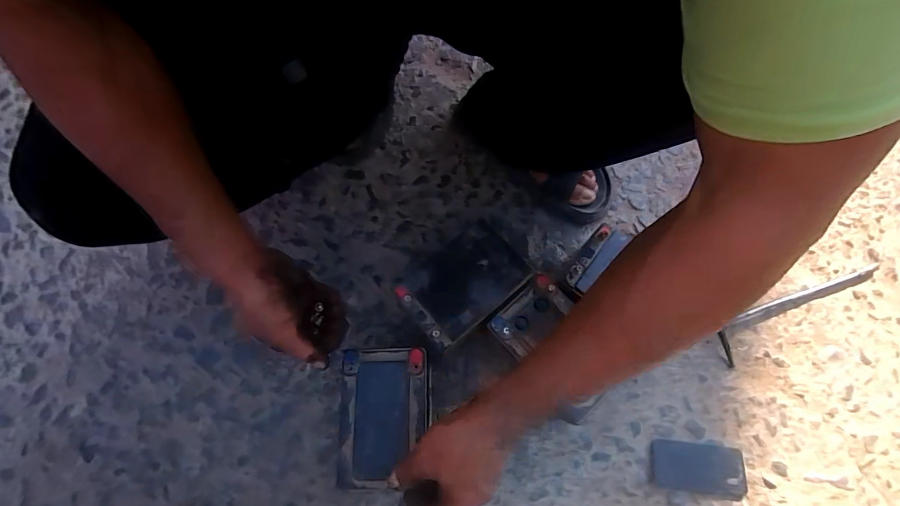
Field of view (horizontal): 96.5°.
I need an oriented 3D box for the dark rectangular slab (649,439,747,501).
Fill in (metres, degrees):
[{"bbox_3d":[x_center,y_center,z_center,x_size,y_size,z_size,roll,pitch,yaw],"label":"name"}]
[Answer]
[{"bbox_3d":[0.311,0.271,0.504,0.114,0.006,0.057,7,72,3],"label":"dark rectangular slab"}]

